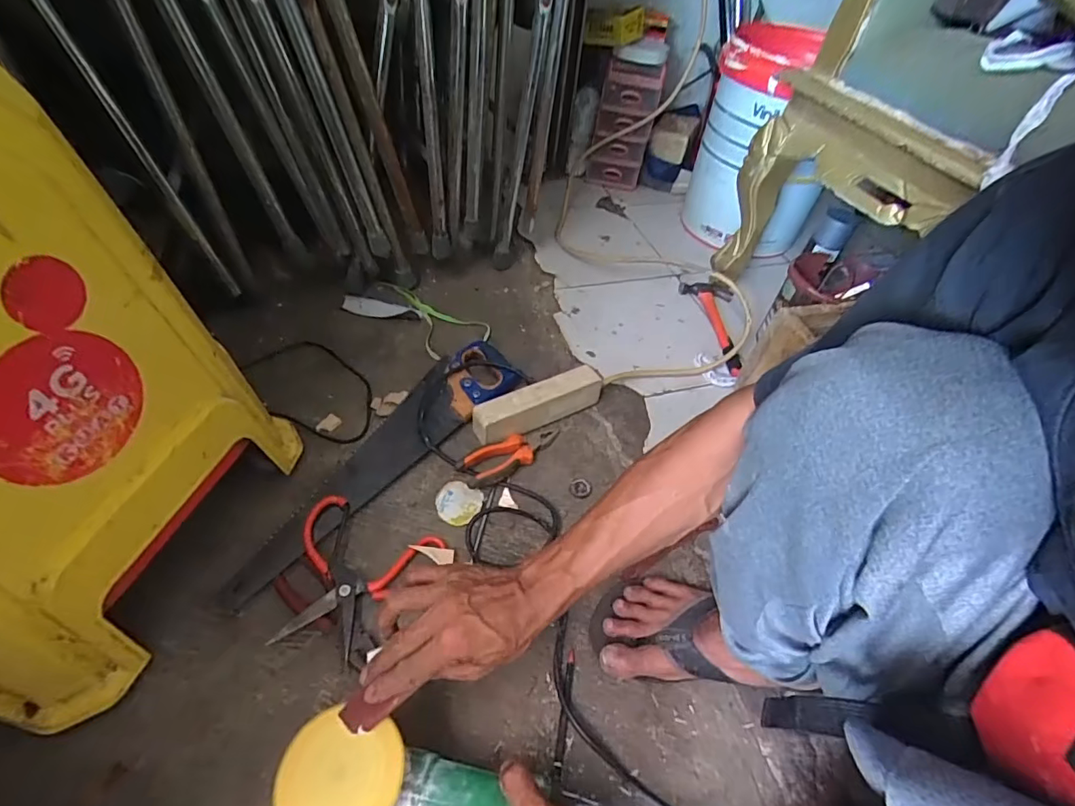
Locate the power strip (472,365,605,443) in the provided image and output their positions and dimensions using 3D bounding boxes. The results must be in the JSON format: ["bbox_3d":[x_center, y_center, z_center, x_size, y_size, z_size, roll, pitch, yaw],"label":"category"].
[{"bbox_3d":[0.003,0.000,0.752,0.204,0.056,0.053,-20,52,-22],"label":"power strip"}]

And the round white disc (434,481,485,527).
[{"bbox_3d":[-0.103,0.131,0.660,0.057,0.014,0.054,19,48,12],"label":"round white disc"}]

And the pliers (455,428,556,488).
[{"bbox_3d":[-0.034,0.069,0.709,0.155,0.024,0.053,-29,56,-28],"label":"pliers"}]

